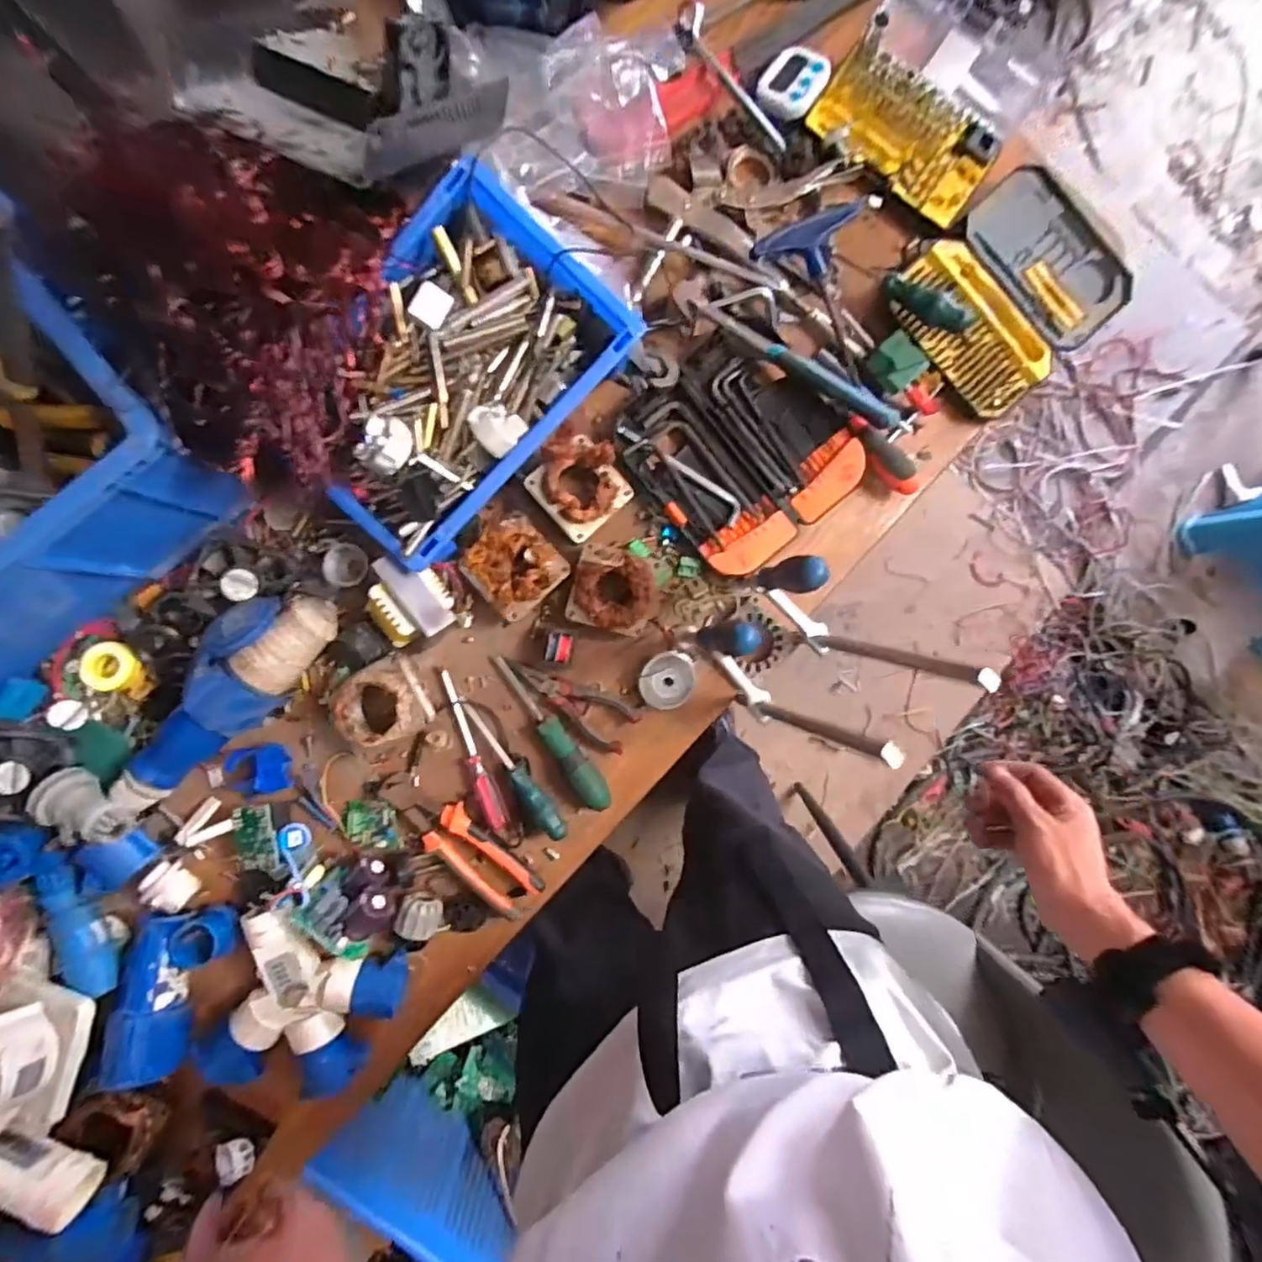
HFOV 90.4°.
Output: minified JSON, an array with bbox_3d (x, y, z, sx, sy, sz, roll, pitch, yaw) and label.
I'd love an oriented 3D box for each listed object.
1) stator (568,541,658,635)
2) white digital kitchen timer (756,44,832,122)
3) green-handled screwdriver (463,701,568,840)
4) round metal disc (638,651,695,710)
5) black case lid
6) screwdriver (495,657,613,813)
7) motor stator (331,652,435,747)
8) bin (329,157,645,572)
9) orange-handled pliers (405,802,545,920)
[{"bbox_3d":[-0.017,-0.042,0.646,0.086,0.056,0.085,14,89,-3],"label":"stator"},{"bbox_3d":[0.168,-0.570,0.648,0.065,0.011,0.076,33,91,18],"label":"white digital kitchen timer"},{"bbox_3d":[-0.120,0.142,0.643,0.025,0.026,0.166,-36,84,-6],"label":"green-handled screwdriver"},{"bbox_3d":[0.038,0.052,0.665,0.059,0.025,0.059,-6,90,-3],"label":"round metal disc"},{"bbox_3d":[0.454,-0.404,0.670,0.125,0.022,0.182,-42,91,-3],"label":"black case lid"},{"bbox_3d":[-0.079,0.105,0.649,0.028,0.024,0.185,-33,91,-3],"label":"screwdriver"},{"bbox_3d":[-0.246,0.072,0.621,0.078,0.051,0.080,0,89,-3],"label":"motor stator"},{"bbox_3d":[-0.166,-0.236,0.585,0.209,0.074,0.319,43,85,-4],"label":"bin"},{"bbox_3d":[-0.163,0.230,0.649,0.152,0.020,0.055,45,88,-2],"label":"orange-handled pliers"}]

